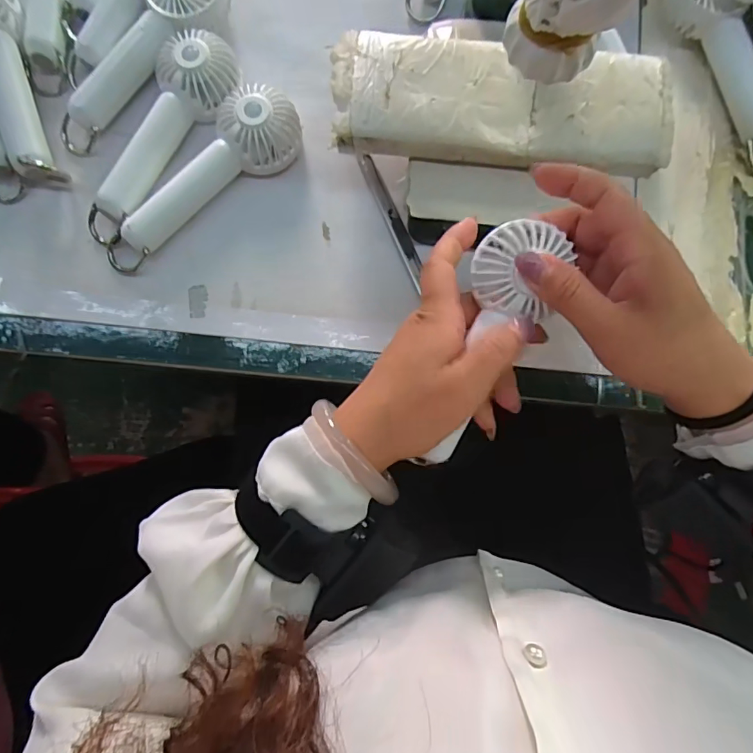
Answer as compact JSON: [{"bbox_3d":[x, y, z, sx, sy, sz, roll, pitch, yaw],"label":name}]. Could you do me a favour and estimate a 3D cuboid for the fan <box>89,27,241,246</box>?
[{"bbox_3d":[-0.150,-0.167,0.330,0.048,0.032,0.161,29,83,3],"label":"fan"}]

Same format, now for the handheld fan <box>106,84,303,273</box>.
[{"bbox_3d":[-0.122,-0.136,0.329,0.161,0.031,0.047,-41,85,-5],"label":"handheld fan"}]

